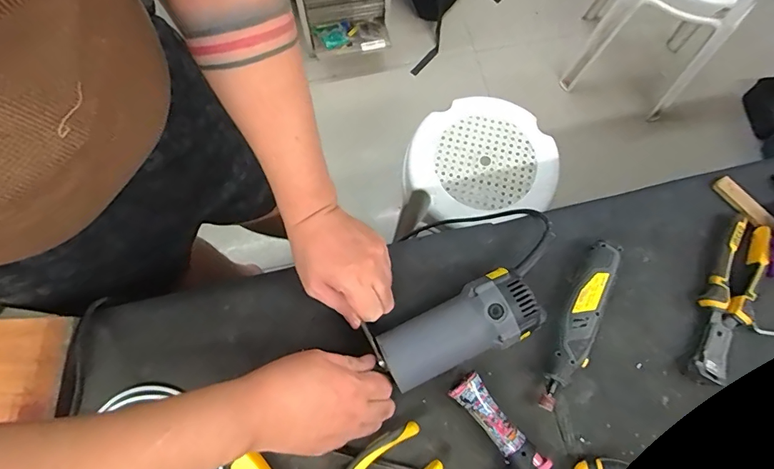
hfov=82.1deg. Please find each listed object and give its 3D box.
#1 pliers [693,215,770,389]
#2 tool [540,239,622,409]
[{"bbox_3d":[0.398,0.073,0.521,0.050,0.029,0.204,30,74,7],"label":"pliers"},{"bbox_3d":[0.215,0.102,0.504,0.037,0.046,0.195,26,73,6],"label":"tool"}]

